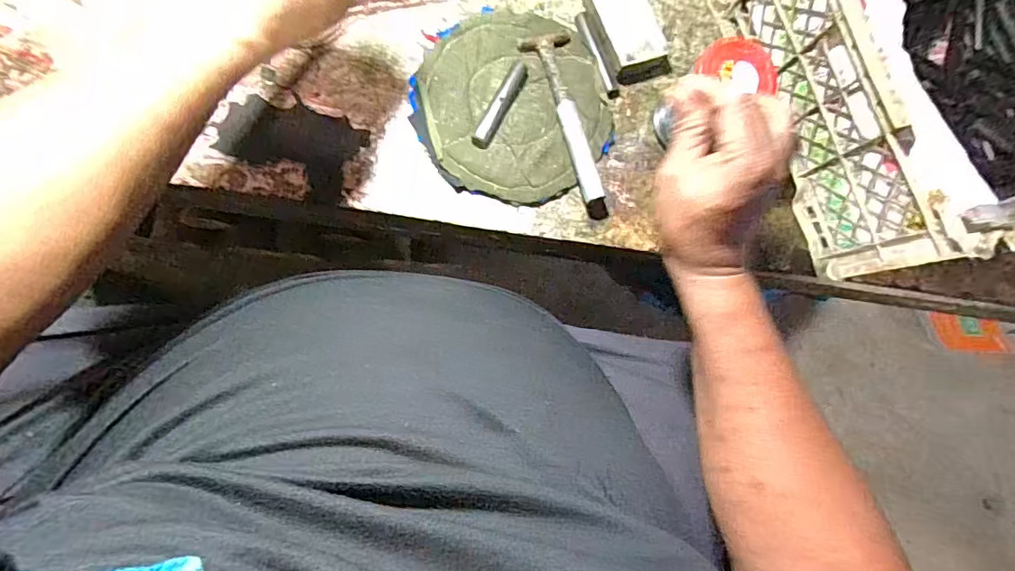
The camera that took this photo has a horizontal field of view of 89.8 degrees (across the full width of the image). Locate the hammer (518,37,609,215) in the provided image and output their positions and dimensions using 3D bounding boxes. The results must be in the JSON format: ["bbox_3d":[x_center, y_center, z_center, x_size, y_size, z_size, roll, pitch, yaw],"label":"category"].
[{"bbox_3d":[0.055,-0.142,0.453,0.043,0.018,0.169,-13,83,-10],"label":"hammer"}]

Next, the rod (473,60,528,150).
[{"bbox_3d":[-0.006,-0.159,0.448,0.015,0.010,0.084,29,78,-3],"label":"rod"}]

